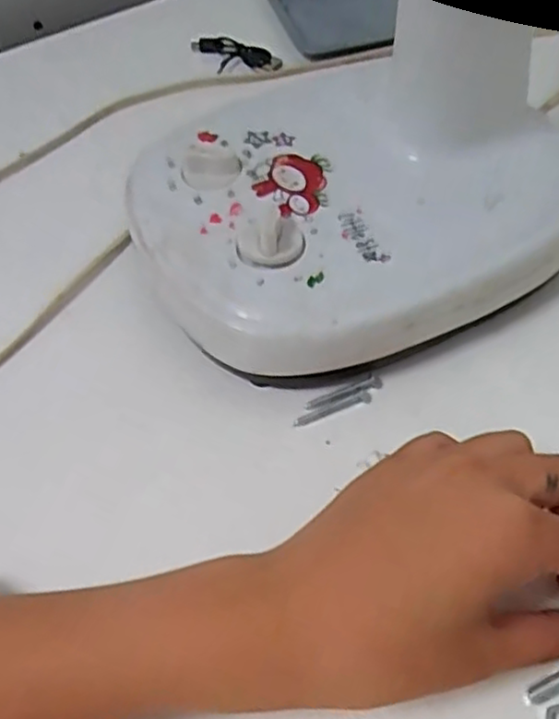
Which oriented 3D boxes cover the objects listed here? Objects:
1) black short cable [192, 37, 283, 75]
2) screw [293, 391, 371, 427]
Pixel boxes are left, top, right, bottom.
[{"bbox_3d":[-0.035,-0.221,0.497,0.071,0.010,0.030,25,58,22],"label":"black short cable"},{"bbox_3d":[0.024,0.021,0.306,0.037,0.004,0.006,-19,53,-10],"label":"screw"}]

